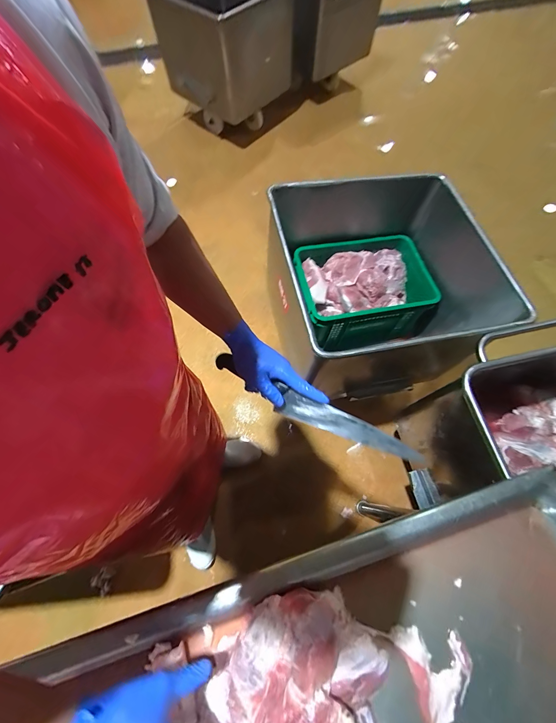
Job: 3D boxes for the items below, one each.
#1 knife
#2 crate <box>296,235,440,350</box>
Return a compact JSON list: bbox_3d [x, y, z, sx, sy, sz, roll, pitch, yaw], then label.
[{"bbox_3d":[0.048,0.077,0.471,0.345,0.029,0.041,24,69,13],"label":"knife"},{"bbox_3d":[0.355,-0.294,1.247,0.522,0.217,0.399,-15,67,-6],"label":"crate"}]

